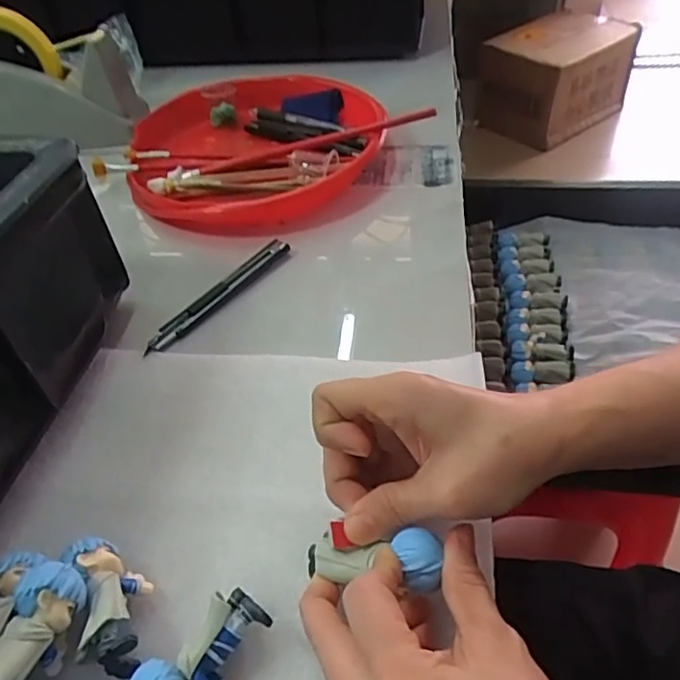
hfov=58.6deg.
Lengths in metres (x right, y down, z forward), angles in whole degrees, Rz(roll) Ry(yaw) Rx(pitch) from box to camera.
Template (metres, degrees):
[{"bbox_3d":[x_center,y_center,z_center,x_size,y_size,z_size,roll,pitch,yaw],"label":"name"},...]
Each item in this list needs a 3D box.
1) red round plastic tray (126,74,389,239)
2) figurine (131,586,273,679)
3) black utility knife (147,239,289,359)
[{"bbox_3d":[-0.083,-0.194,0.586,0.246,0.040,0.256,-3,45,3],"label":"red round plastic tray"},{"bbox_3d":[-0.056,0.135,0.249,0.062,0.028,0.031,-35,51,-26],"label":"figurine"},{"bbox_3d":[-0.085,-0.033,0.439,0.018,0.008,0.133,28,54,30],"label":"black utility knife"}]

